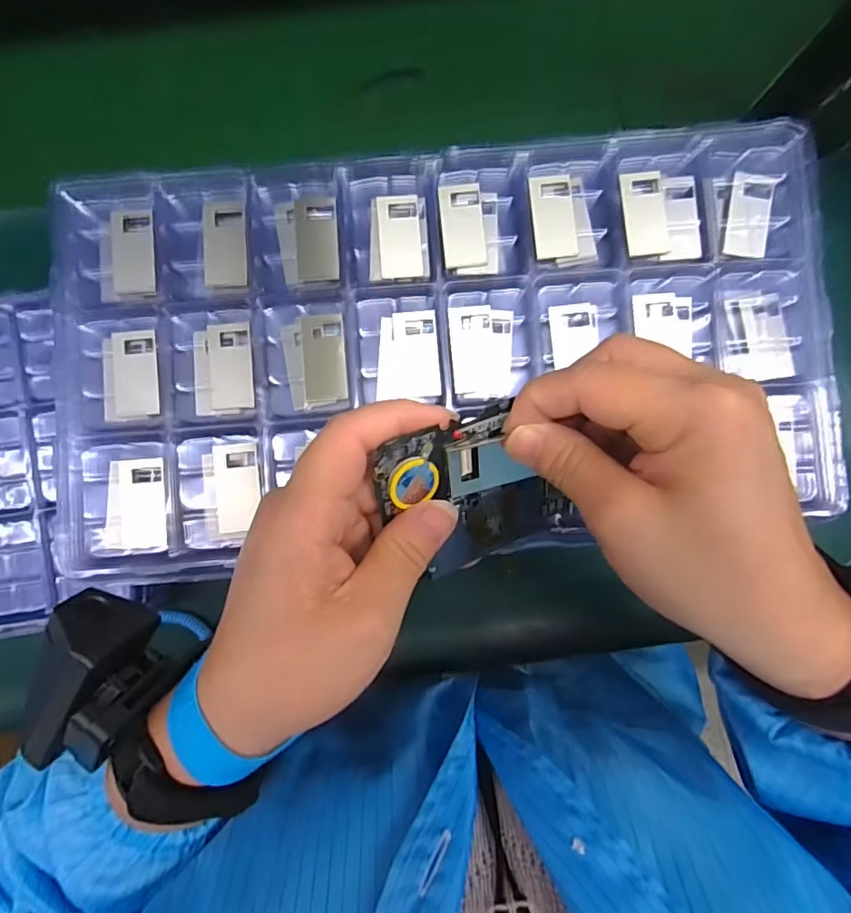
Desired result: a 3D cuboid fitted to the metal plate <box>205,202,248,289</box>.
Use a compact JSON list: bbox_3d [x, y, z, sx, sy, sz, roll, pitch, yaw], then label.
[{"bbox_3d":[-0.103,-0.110,0.279,0.021,0.007,0.044,-1,85,-1],"label":"metal plate"}]

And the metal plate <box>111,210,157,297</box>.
[{"bbox_3d":[-0.151,-0.106,0.280,0.022,0.008,0.043,-1,85,-1],"label":"metal plate"}]

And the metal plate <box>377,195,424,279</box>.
[{"bbox_3d":[-0.013,-0.113,0.276,0.022,0.004,0.042,-4,85,-1],"label":"metal plate"}]

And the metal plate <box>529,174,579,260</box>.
[{"bbox_3d":[0.066,-0.123,0.275,0.022,0.004,0.043,-4,85,-1],"label":"metal plate"}]

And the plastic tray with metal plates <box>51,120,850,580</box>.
[{"bbox_3d":[0.011,-0.057,0.272,0.380,0.028,0.197,-5,85,-1],"label":"plastic tray with metal plates"}]

